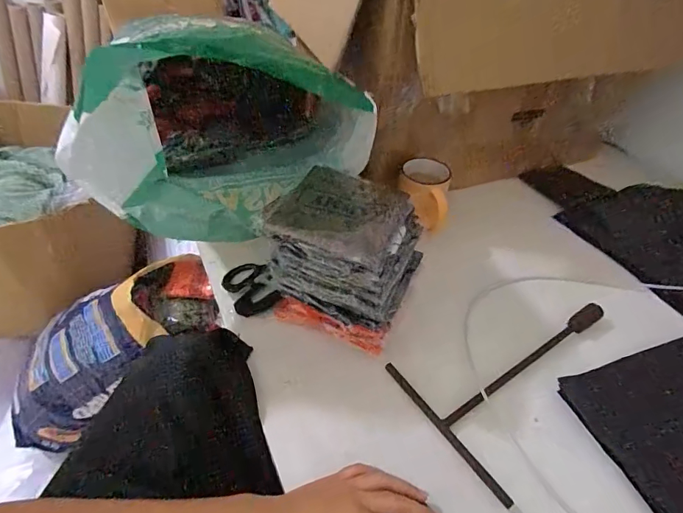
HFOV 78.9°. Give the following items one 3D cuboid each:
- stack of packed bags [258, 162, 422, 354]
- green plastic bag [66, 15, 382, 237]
[{"bbox_3d":[0.007,0.008,0.502,0.145,0.172,0.130,20,45,18],"label":"stack of packed bags"},{"bbox_3d":[-0.151,-0.217,0.578,0.331,0.239,0.358,-9,46,-14],"label":"green plastic bag"}]

